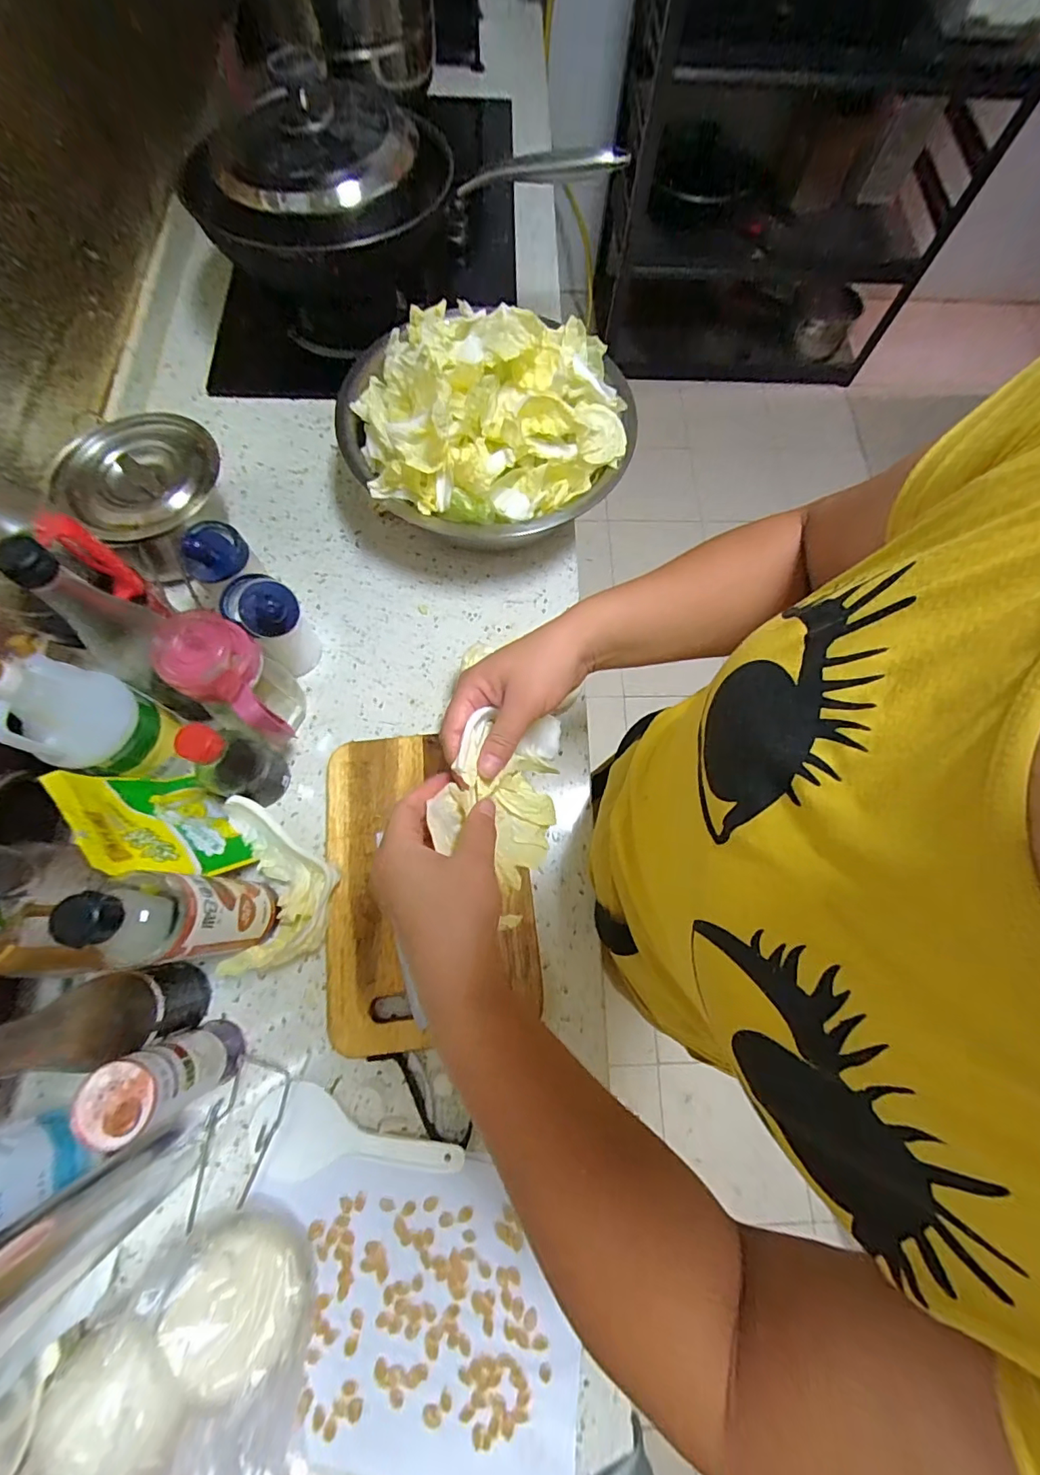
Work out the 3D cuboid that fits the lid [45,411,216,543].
[{"bbox_3d":[-0.414,-0.286,0.570,0.135,0.033,0.165,42,75,12],"label":"lid"}]

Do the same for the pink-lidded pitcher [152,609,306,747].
[{"bbox_3d":[-0.258,-0.038,0.510,0.095,0.160,0.071,39,75,11],"label":"pink-lidded pitcher"}]

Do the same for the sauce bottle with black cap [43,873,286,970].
[{"bbox_3d":[-0.259,0.142,0.414,0.054,0.229,0.059,0,71,-1],"label":"sauce bottle with black cap"}]

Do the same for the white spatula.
[{"bbox_3d":[-0.147,0.363,0.455,0.183,0.014,0.065,17,72,4],"label":"white spatula"}]

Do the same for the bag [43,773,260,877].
[{"bbox_3d":[-0.320,0.074,0.470,0.131,0.152,0.030,36,104,15],"label":"bag"}]

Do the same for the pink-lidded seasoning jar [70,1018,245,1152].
[{"bbox_3d":[-0.278,0.271,0.418,0.055,0.137,0.052,0,71,-1],"label":"pink-lidded seasoning jar"}]

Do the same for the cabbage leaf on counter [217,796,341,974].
[{"bbox_3d":[-0.226,0.138,0.504,0.096,0.066,0.153,-7,72,-4],"label":"cabbage leaf on counter"}]

